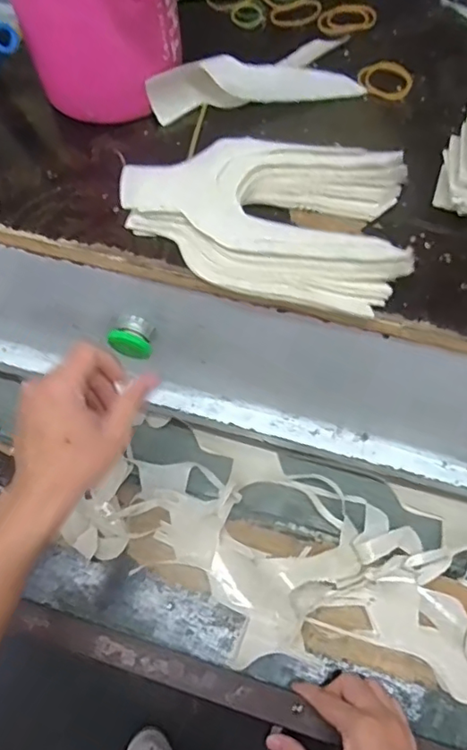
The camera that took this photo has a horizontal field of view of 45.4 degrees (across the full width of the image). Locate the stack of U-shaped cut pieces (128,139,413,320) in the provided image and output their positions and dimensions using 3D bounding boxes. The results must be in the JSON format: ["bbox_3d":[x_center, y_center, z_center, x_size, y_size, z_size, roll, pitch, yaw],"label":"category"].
[{"bbox_3d":[0.023,-0.114,0.385,0.187,0.029,0.125,12,59,10],"label":"stack of U-shaped cut pieces"}]

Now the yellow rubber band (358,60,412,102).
[{"bbox_3d":[0.126,-0.245,0.462,0.043,0.004,0.045,0,66,1],"label":"yellow rubber band"}]

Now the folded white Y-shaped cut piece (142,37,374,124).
[{"bbox_3d":[0.020,-0.252,0.455,0.178,0.034,0.073,-10,57,-3],"label":"folded white Y-shaped cut piece"}]

